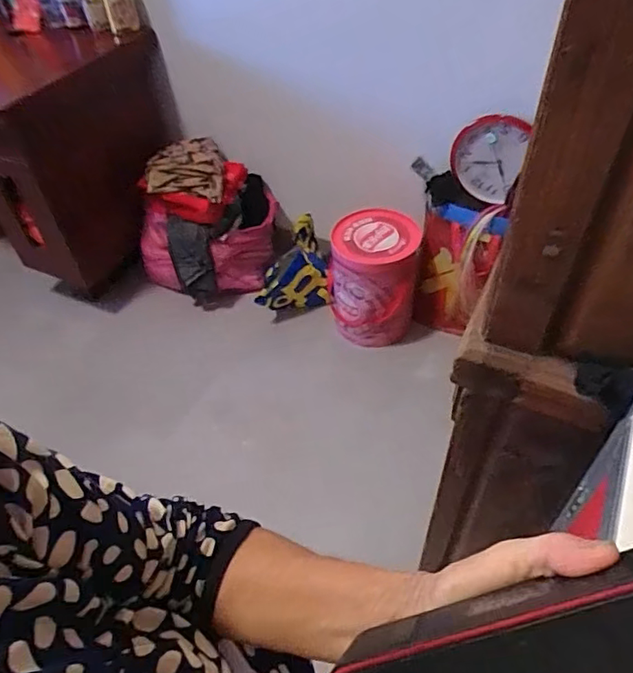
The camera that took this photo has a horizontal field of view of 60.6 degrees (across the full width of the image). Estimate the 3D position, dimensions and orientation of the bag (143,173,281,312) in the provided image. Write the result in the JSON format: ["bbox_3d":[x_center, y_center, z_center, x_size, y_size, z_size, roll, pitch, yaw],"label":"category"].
[{"bbox_3d":[-0.348,-0.303,1.846,0.462,0.317,0.221,-20,50,-13],"label":"bag"}]

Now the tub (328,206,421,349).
[{"bbox_3d":[0.178,-0.176,1.690,0.254,0.340,0.275,-2,49,2],"label":"tub"}]

